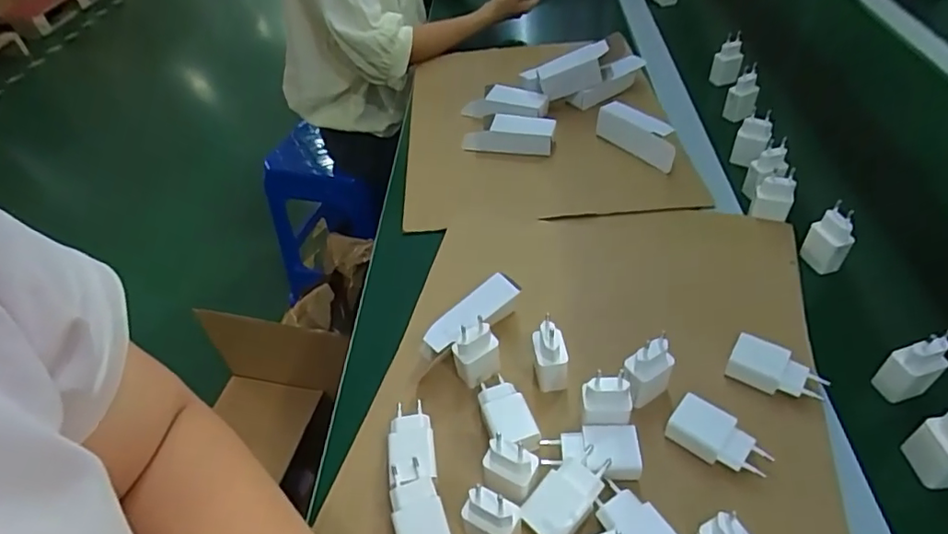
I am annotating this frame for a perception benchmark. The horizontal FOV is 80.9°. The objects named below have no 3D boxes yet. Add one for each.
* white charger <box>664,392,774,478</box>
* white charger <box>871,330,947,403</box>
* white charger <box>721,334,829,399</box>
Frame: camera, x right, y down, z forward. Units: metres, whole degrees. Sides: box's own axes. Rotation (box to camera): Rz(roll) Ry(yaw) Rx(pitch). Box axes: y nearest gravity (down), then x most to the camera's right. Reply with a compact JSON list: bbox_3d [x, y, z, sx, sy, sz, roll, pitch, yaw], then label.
[{"bbox_3d":[0.202,0.142,0.459,0.076,0.029,0.037,27,53,27],"label":"white charger"},{"bbox_3d":[0.389,0.087,0.491,0.035,0.071,0.029,-17,47,-11],"label":"white charger"},{"bbox_3d":[0.271,0.095,0.499,0.077,0.031,0.037,22,51,24],"label":"white charger"}]

